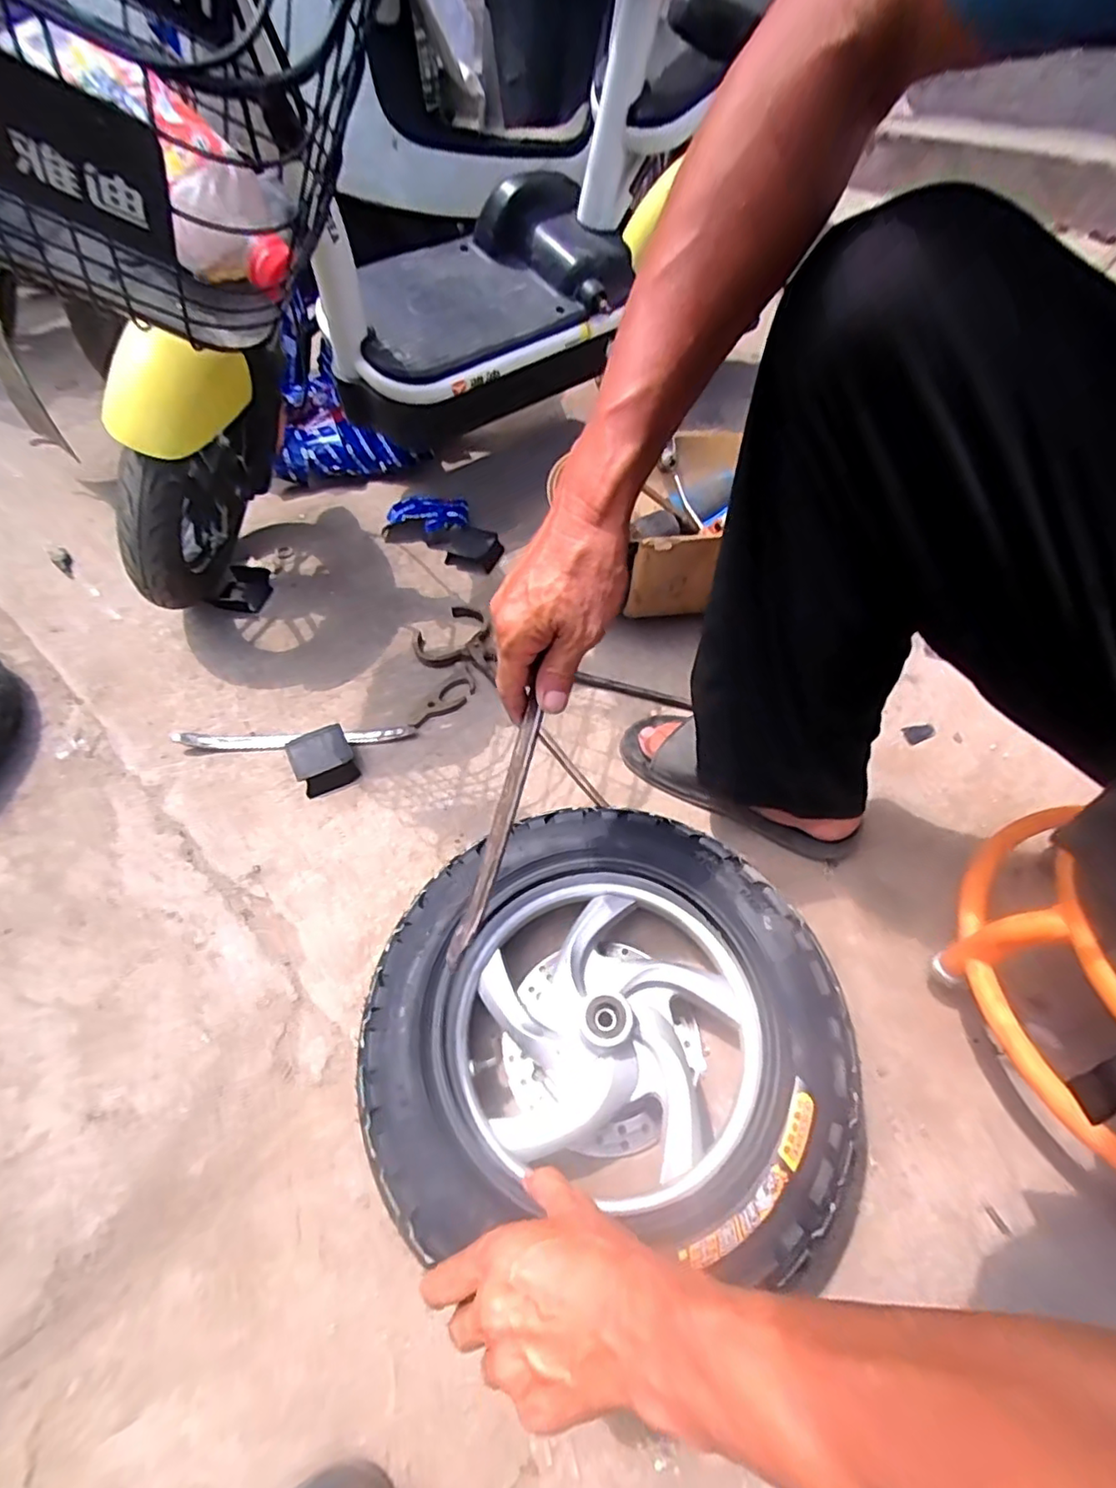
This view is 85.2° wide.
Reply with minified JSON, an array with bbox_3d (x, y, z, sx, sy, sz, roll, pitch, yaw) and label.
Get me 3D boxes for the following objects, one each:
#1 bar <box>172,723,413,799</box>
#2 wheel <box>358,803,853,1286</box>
[{"bbox_3d":[-0.320,0.015,0.724,0.279,0.035,0.097,-4,53,-2],"label":"bar"},{"bbox_3d":[0.037,0.226,0.524,0.358,0.112,0.322,2,53,2],"label":"wheel"}]

